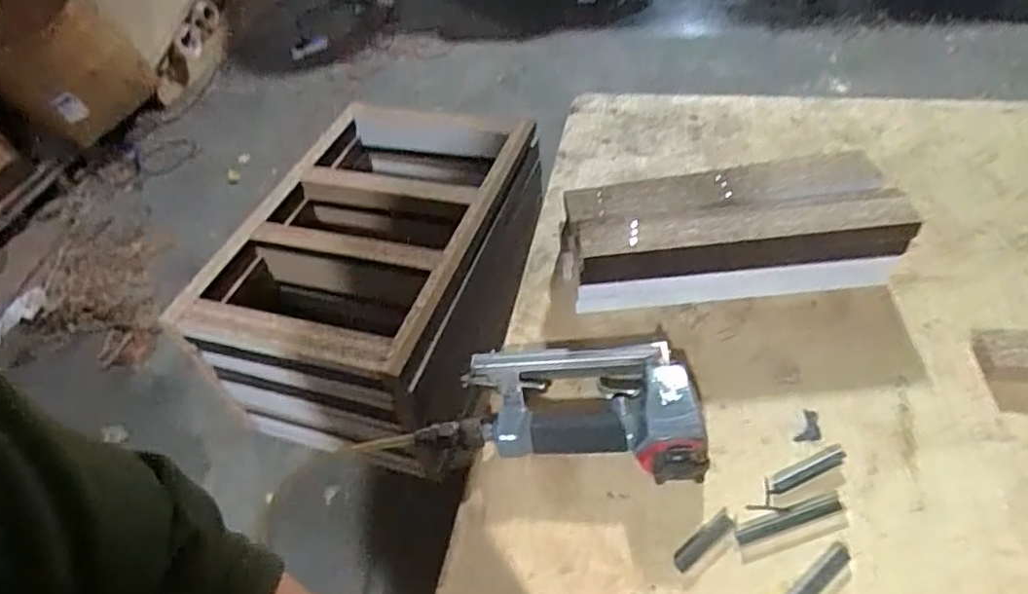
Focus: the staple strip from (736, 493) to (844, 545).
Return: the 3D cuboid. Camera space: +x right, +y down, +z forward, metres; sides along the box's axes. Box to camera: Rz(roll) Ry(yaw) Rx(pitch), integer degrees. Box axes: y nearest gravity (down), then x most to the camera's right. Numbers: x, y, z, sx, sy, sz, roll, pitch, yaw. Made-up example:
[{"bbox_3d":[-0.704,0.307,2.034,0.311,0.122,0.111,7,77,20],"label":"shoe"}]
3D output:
[{"bbox_3d":[0.212,0.171,0.490,0.087,0.005,0.014,-15,46,-7],"label":"staple strip"}]

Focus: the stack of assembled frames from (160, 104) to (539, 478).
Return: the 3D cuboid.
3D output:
[{"bbox_3d":[-0.228,-0.050,1.059,0.406,0.273,0.542,6,49,14],"label":"stack of assembled frames"}]

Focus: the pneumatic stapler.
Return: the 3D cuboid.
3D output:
[{"bbox_3d":[0.042,0.094,0.549,0.224,0.051,0.120,0,46,8],"label":"pneumatic stapler"}]

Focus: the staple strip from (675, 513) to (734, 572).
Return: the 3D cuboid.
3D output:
[{"bbox_3d":[0.145,0.185,0.481,0.059,0.004,0.015,-32,50,-22],"label":"staple strip"}]

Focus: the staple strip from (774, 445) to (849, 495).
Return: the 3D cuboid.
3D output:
[{"bbox_3d":[0.239,0.138,0.513,0.068,0.004,0.016,-20,46,-12],"label":"staple strip"}]

